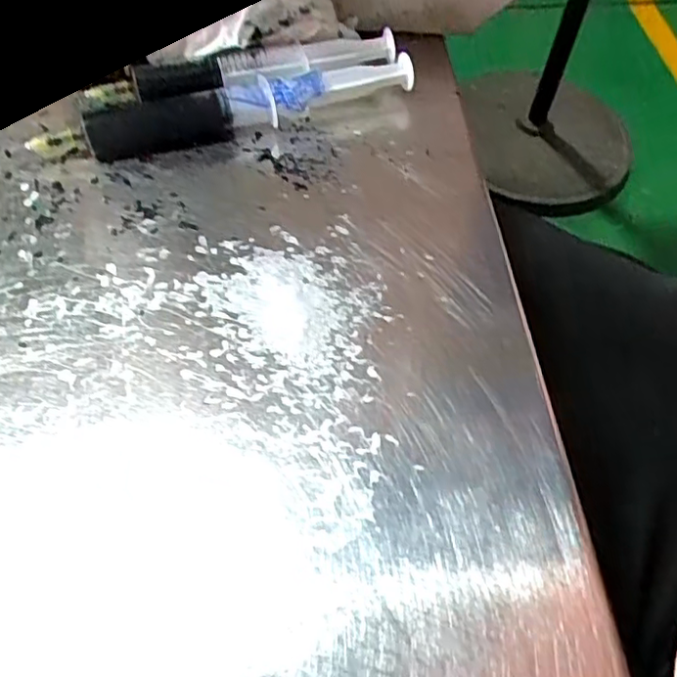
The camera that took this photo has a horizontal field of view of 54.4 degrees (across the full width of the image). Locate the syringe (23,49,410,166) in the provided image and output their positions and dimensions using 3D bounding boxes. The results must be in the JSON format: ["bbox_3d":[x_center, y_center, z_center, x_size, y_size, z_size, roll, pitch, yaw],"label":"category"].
[{"bbox_3d":[-0.045,-0.100,0.288,0.162,0.018,0.020,-15,59,-13],"label":"syringe"}]

